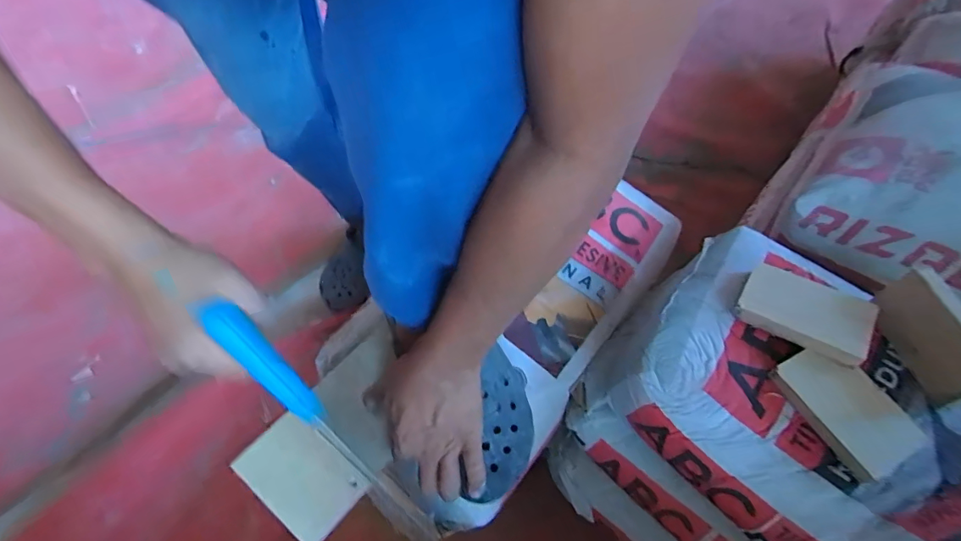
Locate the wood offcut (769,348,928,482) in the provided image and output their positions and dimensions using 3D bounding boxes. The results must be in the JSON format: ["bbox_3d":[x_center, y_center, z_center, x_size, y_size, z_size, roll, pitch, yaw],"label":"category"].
[{"bbox_3d":[0.343,0.127,0.452,0.075,0.014,0.115,-29,68,-3],"label":"wood offcut"}]

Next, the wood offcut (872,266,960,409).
[{"bbox_3d":[0.435,0.057,0.459,0.014,0.074,0.123,-4,61,-2],"label":"wood offcut"}]

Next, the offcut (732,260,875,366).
[{"bbox_3d":[0.333,0.041,0.495,0.115,0.016,0.076,27,64,27],"label":"offcut"}]

